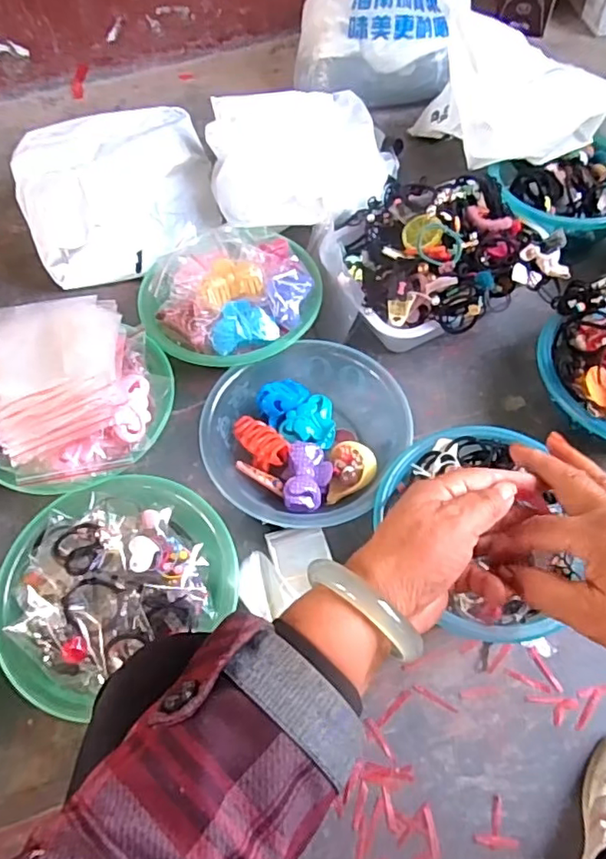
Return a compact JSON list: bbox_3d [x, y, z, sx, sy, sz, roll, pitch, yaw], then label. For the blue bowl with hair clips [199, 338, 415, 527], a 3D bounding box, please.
[{"bbox_3d":[0.001,0.006,0.696,0.236,0.074,0.225,-1,60,2],"label":"blue bowl with hair clips"}]

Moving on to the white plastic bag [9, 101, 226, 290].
[{"bbox_3d":[-0.284,-0.384,0.877,0.276,0.138,0.316,-14,60,-5],"label":"white plastic bag"}]

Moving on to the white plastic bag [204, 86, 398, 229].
[{"bbox_3d":[0.004,-0.413,0.872,0.284,0.078,0.250,-8,60,-2],"label":"white plastic bag"}]

